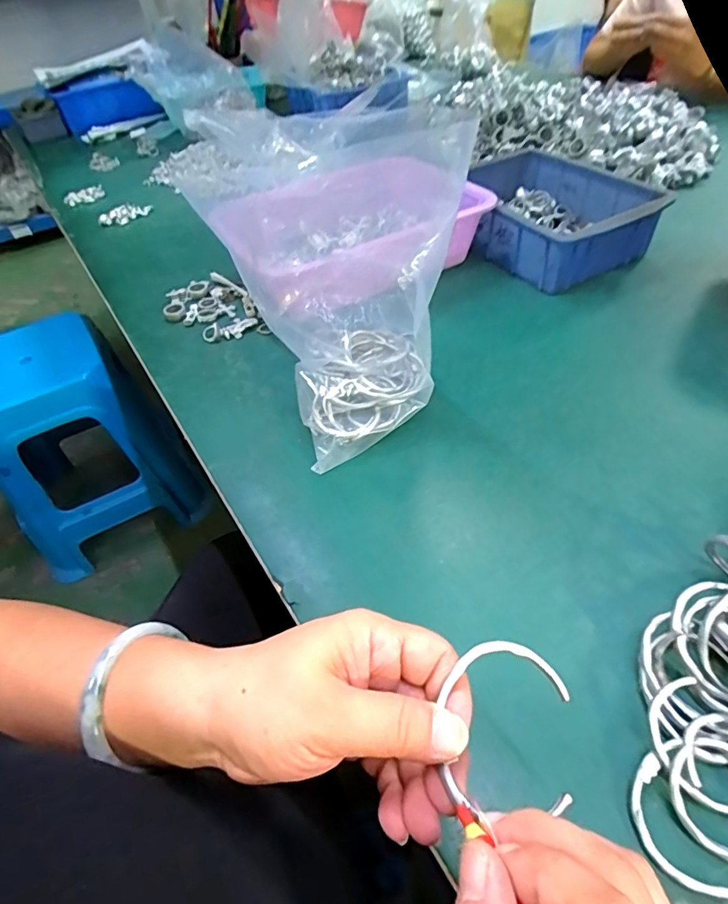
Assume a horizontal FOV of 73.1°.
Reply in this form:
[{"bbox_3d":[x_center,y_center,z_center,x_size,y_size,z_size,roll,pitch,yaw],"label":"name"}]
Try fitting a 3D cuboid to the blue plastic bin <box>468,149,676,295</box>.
[{"bbox_3d":[0.231,-0.305,0.634,0.187,0.071,0.242,-21,49,-13],"label":"blue plastic bin"}]

